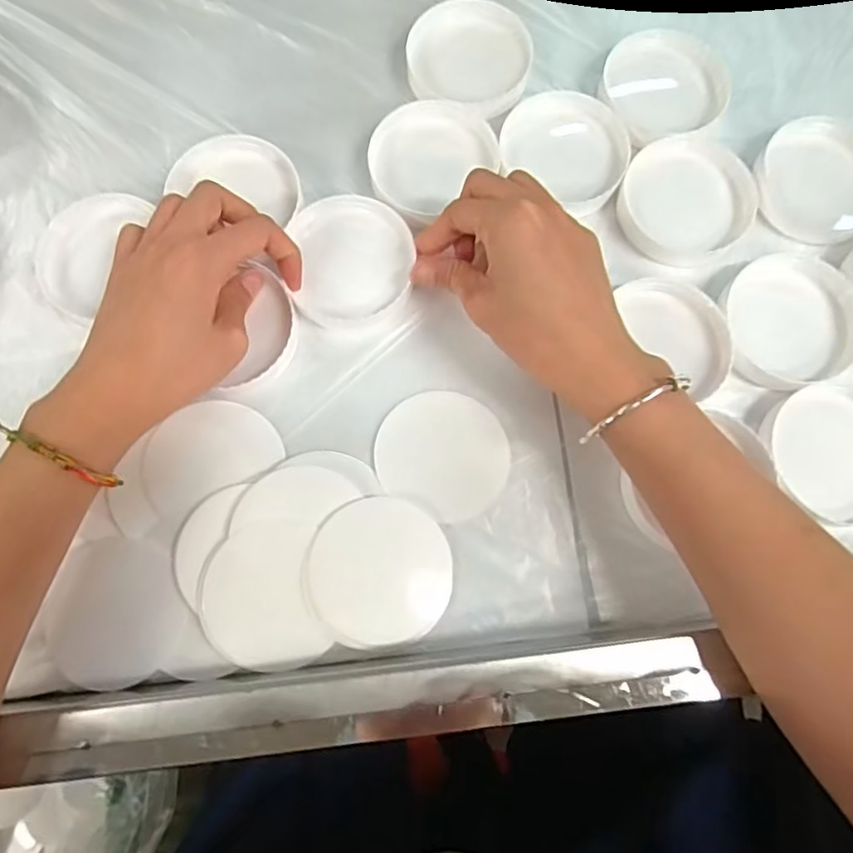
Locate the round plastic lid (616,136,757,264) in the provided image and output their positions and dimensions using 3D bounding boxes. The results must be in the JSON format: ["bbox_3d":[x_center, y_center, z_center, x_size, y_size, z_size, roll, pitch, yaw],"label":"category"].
[{"bbox_3d":[0.157,-0.136,0.371,0.078,0.011,0.073,12,77,1],"label":"round plastic lid"}]

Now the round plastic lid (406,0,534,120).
[{"bbox_3d":[0.028,-0.235,0.393,0.076,0.015,0.070,0,77,-1],"label":"round plastic lid"}]

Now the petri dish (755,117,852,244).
[{"bbox_3d":[0.239,-0.148,0.373,0.075,0.017,0.069,0,77,-1],"label":"petri dish"}]

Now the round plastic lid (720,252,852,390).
[{"bbox_3d":[0.207,-0.060,0.352,0.074,0.017,0.079,0,77,-1],"label":"round plastic lid"}]

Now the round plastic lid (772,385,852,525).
[{"bbox_3d":[0.224,0.015,0.337,0.072,0.016,0.071,0,77,-1],"label":"round plastic lid"}]

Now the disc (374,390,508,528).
[{"bbox_3d":[0.010,0.014,0.341,0.071,0.004,0.065,0,83,-3],"label":"disc"}]

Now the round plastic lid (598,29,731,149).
[{"bbox_3d":[0.150,-0.211,0.386,0.068,0.019,0.068,0,77,-1],"label":"round plastic lid"}]

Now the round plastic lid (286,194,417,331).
[{"bbox_3d":[-0.042,-0.097,0.362,0.067,0.012,0.076,-5,79,-1],"label":"round plastic lid"}]

